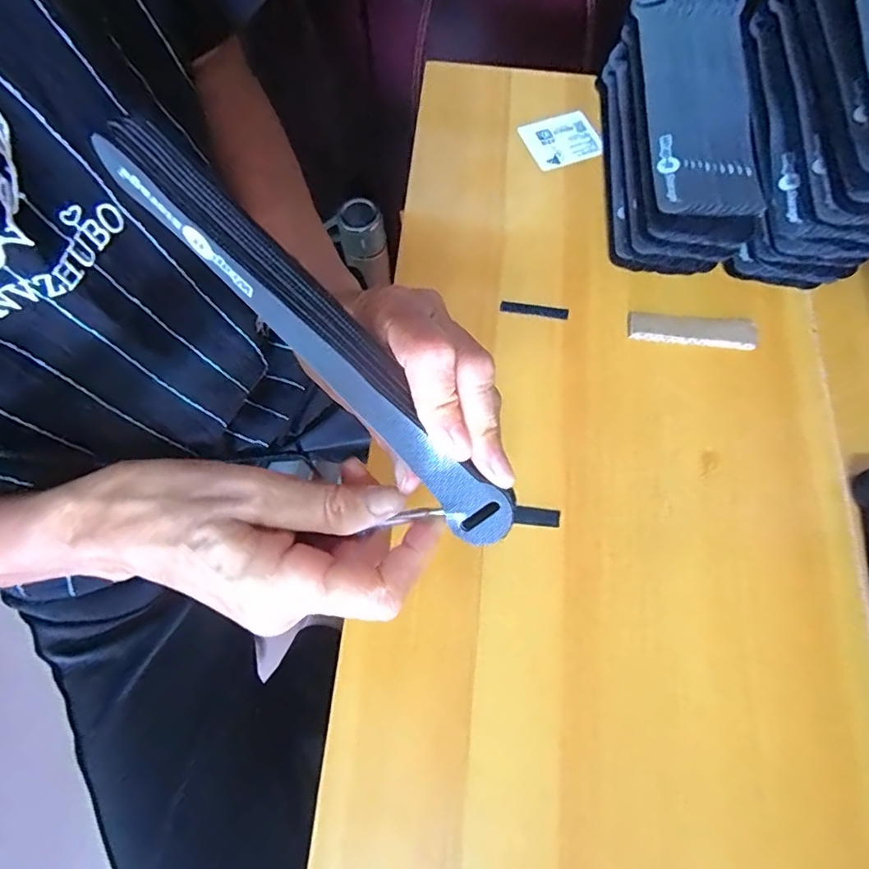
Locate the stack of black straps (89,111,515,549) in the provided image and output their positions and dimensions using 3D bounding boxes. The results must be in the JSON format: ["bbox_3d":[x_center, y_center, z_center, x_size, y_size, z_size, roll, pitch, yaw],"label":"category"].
[{"bbox_3d":[-0.039,-0.031,0.195,0.023,0.020,0.195,-47,104,-16],"label":"stack of black straps"}]

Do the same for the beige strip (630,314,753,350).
[{"bbox_3d":[0.177,-0.072,0.355,0.086,0.008,0.021,5,70,1],"label":"beige strip"}]

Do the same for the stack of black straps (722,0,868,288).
[{"bbox_3d":[0.261,-0.229,0.341,0.075,0.127,0.220,4,73,-9],"label":"stack of black straps"}]

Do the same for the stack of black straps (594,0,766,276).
[{"bbox_3d":[0.173,-0.217,0.371,0.088,0.074,0.201,3,69,0],"label":"stack of black straps"}]

